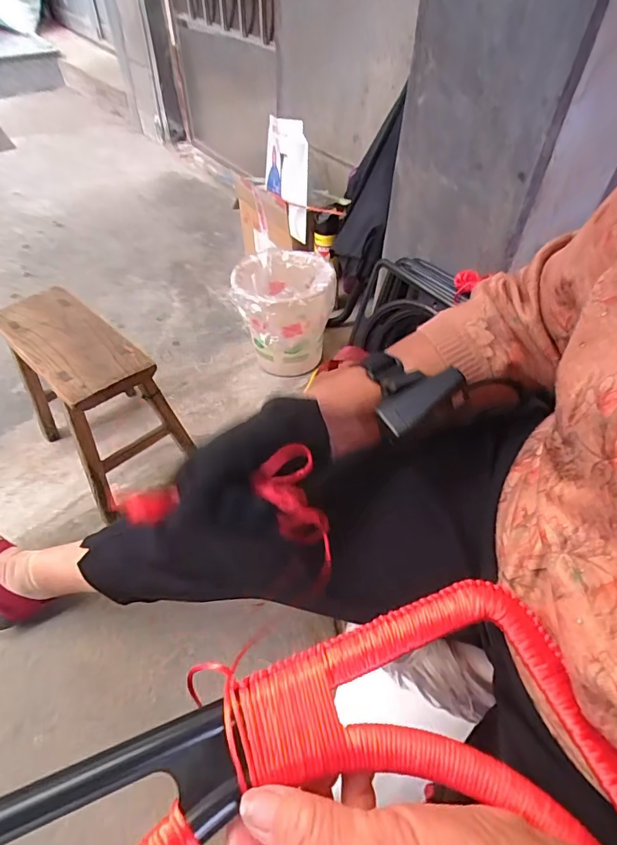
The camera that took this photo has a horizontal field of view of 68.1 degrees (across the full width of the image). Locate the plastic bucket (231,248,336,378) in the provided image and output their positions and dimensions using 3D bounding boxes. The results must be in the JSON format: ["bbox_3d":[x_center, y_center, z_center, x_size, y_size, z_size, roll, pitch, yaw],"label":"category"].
[{"bbox_3d":[-0.058,-0.248,1.084,0.213,0.240,0.228,0,51,-1],"label":"plastic bucket"}]

